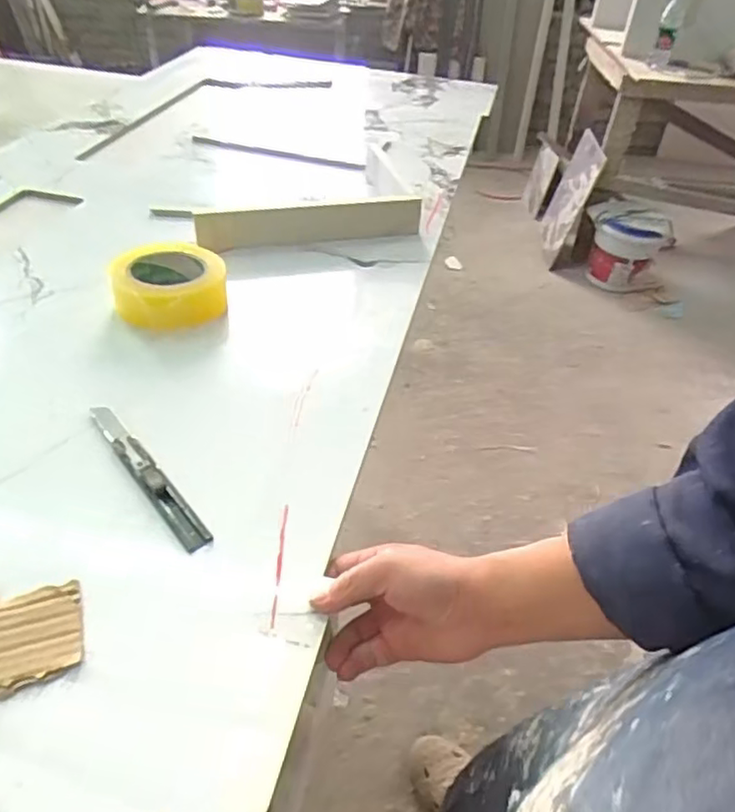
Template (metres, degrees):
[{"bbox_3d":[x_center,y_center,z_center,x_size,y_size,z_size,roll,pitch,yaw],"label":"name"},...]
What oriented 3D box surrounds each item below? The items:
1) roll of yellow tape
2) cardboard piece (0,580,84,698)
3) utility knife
[{"bbox_3d":[-0.213,-0.127,0.706,0.114,0.056,0.114,-5,42,-9],"label":"roll of yellow tape"},{"bbox_3d":[-0.228,0.145,0.425,0.073,0.010,0.081,-13,44,-18],"label":"cardboard piece"},{"bbox_3d":[-0.184,0.054,0.537,0.024,0.009,0.185,-27,49,-30],"label":"utility knife"}]

